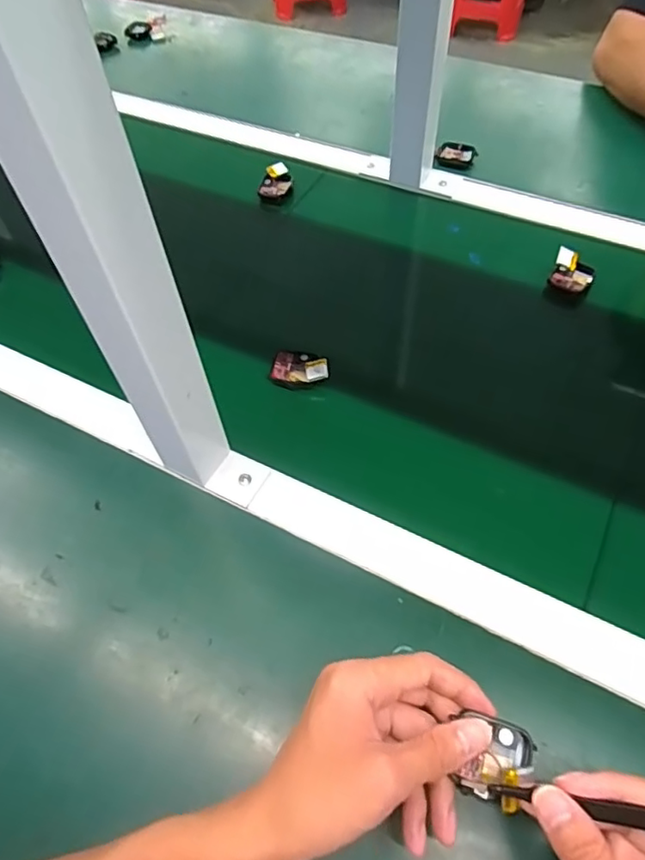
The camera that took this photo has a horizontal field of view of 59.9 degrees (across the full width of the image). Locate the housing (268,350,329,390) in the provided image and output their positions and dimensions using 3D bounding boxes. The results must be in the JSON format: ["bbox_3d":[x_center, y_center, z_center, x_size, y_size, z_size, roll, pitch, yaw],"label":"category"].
[{"bbox_3d":[-0.020,-0.055,0.507,0.052,0.017,0.037,15,57,10],"label":"housing"}]

